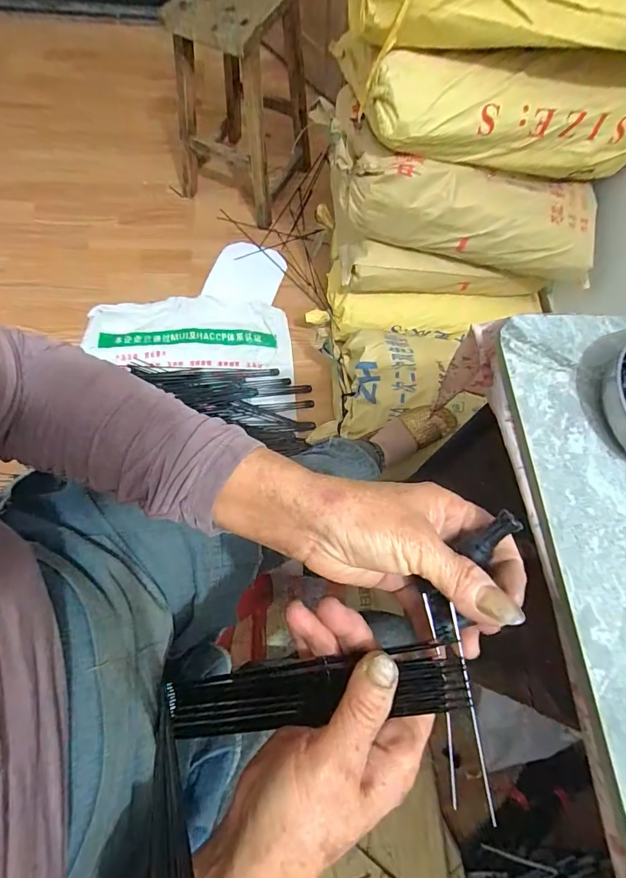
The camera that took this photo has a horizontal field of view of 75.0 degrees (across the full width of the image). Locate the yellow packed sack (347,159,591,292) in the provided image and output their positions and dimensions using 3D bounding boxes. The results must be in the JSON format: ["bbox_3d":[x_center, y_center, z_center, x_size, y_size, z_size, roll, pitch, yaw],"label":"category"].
[{"bbox_3d":[0.369,-0.510,0.934,0.588,0.184,0.156,5,68,-12],"label":"yellow packed sack"}]

